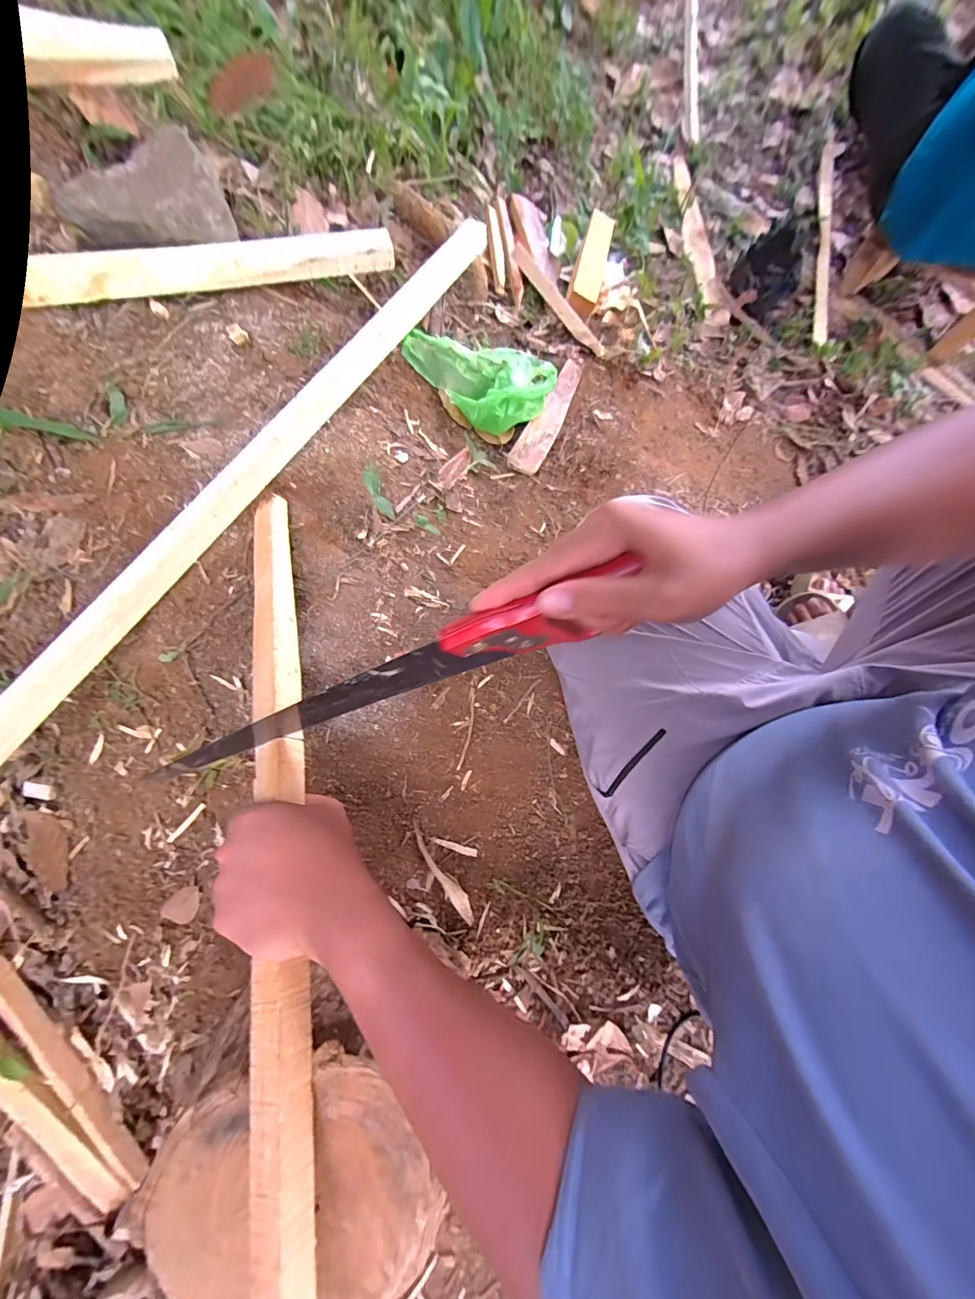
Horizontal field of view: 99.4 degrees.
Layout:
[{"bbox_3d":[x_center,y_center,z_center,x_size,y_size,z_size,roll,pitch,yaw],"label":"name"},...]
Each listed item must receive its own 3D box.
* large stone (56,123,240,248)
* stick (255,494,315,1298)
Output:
[{"bbox_3d":[-0.410,-0.540,0.496,0.174,0.055,0.103,-25,78,-4],"label":"large stone"},{"bbox_3d":[-0.185,0.130,0.364,0.041,0.026,0.684,-14,65,-2],"label":"stick"}]

